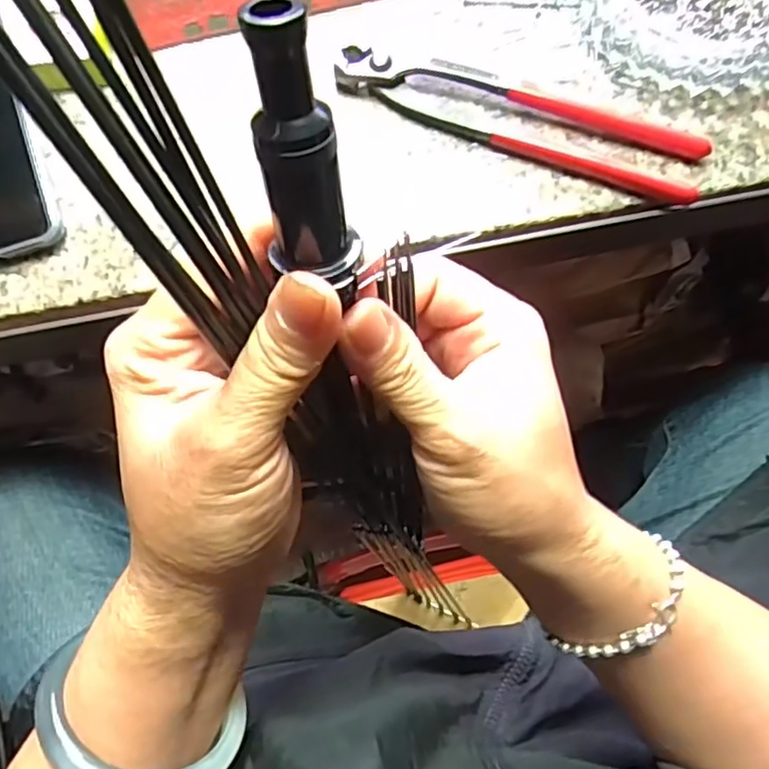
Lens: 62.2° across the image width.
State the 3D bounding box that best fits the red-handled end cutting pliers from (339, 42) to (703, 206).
[{"bbox_3d":[0.071,-0.144,0.337,0.196,0.014,0.045,19,76,5],"label":"red-handled end cutting pliers"}]

